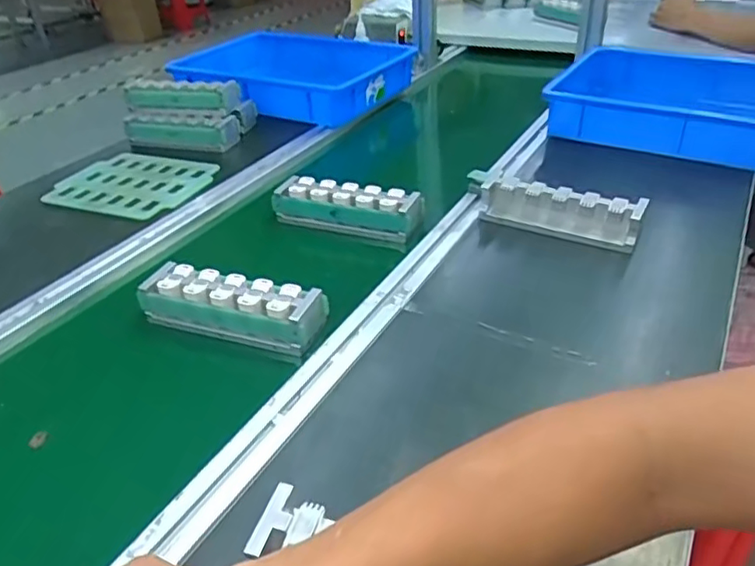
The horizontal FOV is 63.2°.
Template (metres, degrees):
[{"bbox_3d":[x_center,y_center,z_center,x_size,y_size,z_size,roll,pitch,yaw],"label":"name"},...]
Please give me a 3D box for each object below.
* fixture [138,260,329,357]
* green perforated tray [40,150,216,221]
[{"bbox_3d":[-0.153,0.020,0.634,0.195,0.038,0.055,10,36,18],"label":"fixture"},{"bbox_3d":[-0.368,-0.158,0.941,0.226,0.005,0.191,11,37,19],"label":"green perforated tray"}]

